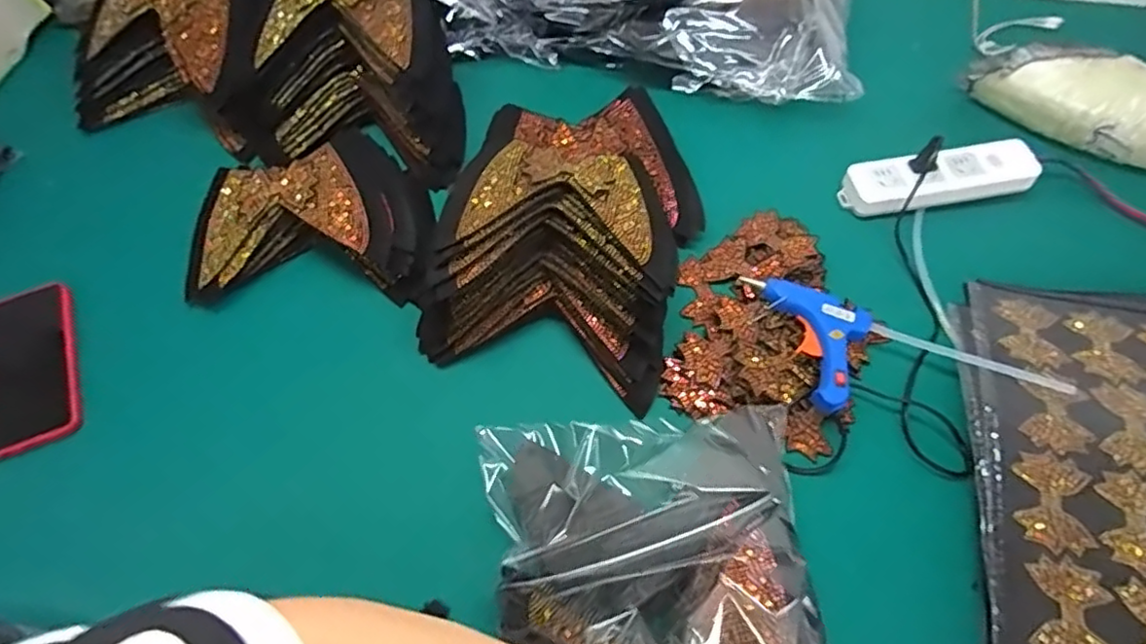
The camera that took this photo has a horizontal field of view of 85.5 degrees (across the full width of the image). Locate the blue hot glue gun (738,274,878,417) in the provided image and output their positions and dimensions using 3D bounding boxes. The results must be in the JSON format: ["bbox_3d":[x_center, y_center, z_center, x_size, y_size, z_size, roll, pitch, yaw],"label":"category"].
[{"bbox_3d":[0.234,0.006,0.579,0.082,0.025,0.144,-17,65,-8],"label":"blue hot glue gun"}]

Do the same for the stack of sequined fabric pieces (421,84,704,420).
[{"bbox_3d":[0.002,-0.096,0.609,0.230,0.101,0.308,16,65,8],"label":"stack of sequined fabric pieces"}]

